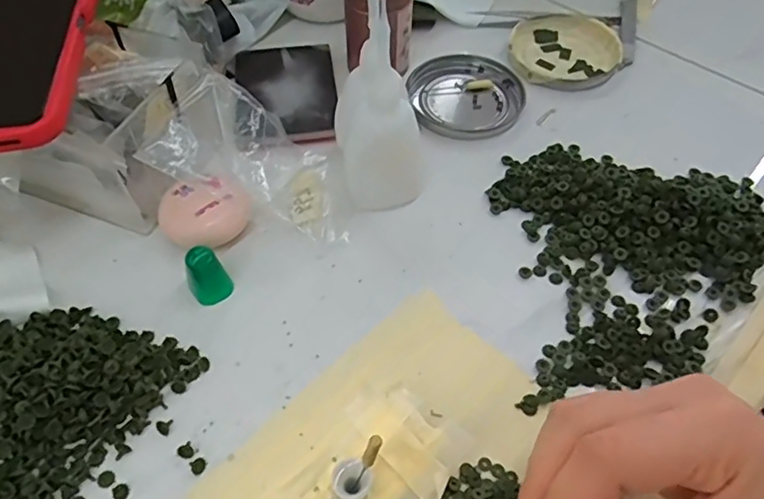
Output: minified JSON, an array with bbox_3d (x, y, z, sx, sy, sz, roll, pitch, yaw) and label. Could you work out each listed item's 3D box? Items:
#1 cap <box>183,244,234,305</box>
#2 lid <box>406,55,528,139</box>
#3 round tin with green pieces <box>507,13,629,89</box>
[{"bbox_3d":[-0.089,0.013,0.301,0.019,0.029,0.015,-22,57,-16],"label":"cap"},{"bbox_3d":[0.059,-0.106,0.405,0.078,0.008,0.076,0,54,-1],"label":"lid"},{"bbox_3d":[0.133,-0.148,0.435,0.082,0.011,0.076,0,54,-1],"label":"round tin with green pieces"}]

